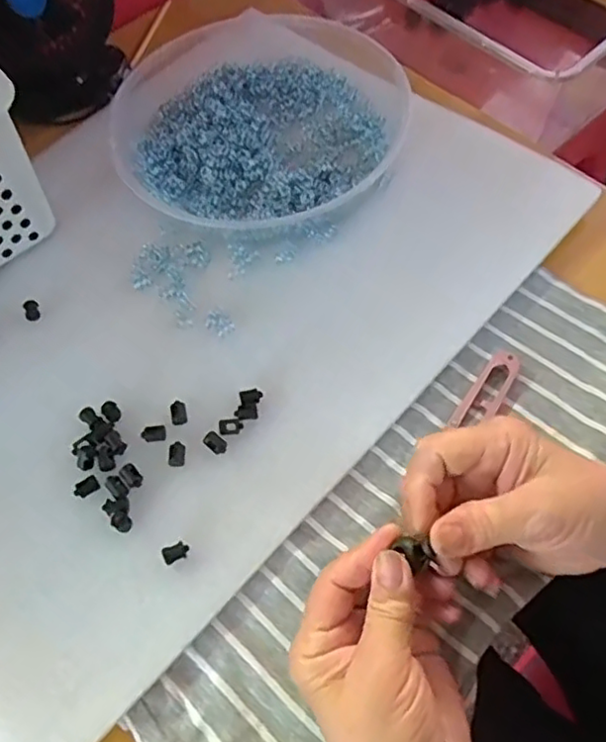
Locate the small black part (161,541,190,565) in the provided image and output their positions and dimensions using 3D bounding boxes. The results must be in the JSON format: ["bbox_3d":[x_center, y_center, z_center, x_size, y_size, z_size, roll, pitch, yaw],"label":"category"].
[{"bbox_3d":[-0.071,0.103,0.356,0.014,0.011,0.009,-24,65,-9],"label":"small black part"}]

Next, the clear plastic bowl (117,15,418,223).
[{"bbox_3d":[-0.035,-0.208,0.497,0.224,0.027,0.230,-1,63,2],"label":"clear plastic bowl"}]

